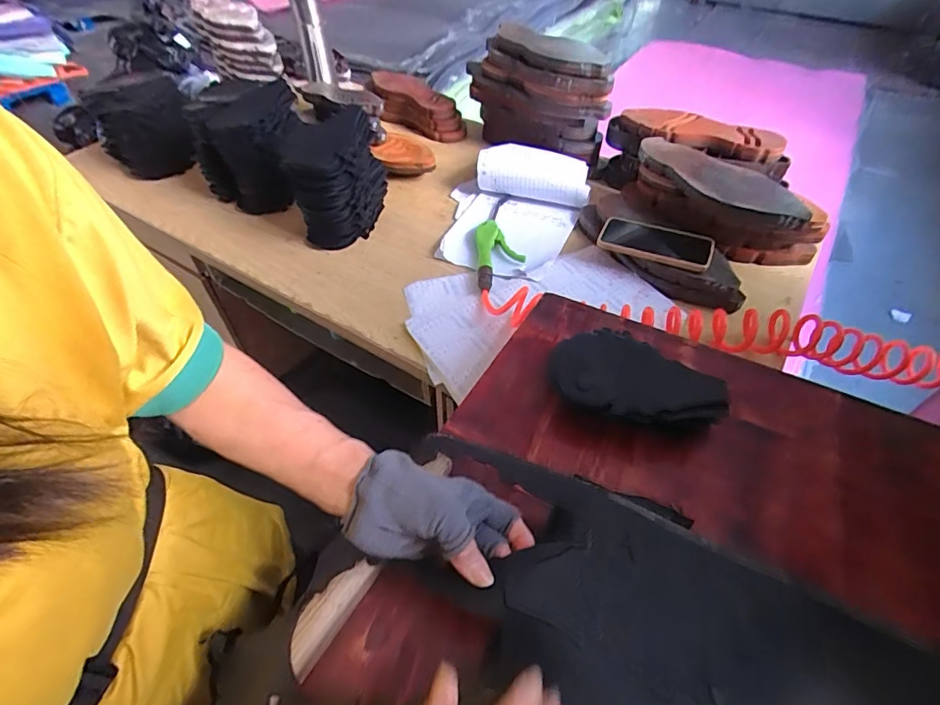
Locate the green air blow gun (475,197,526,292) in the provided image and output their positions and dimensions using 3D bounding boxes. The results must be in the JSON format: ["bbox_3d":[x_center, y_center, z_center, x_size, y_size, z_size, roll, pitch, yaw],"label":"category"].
[{"bbox_3d":[0.045,-0.180,0.790,0.071,0.032,0.223,-1,46,-3],"label":"green air blow gun"}]

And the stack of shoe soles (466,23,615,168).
[{"bbox_3d":[0.133,-0.489,0.946,0.105,0.215,0.301,-30,54,-27],"label":"stack of shoe soles"}]

